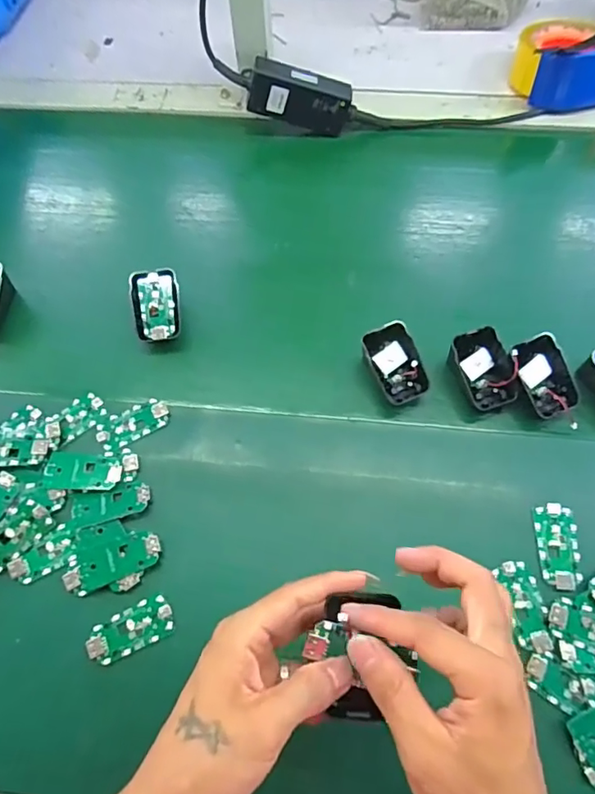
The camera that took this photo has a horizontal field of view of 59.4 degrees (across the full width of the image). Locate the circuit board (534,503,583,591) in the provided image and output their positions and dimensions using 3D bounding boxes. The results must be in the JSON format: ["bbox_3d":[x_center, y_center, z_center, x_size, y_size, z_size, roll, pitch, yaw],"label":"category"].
[{"bbox_3d":[0.205,0.117,0.410,0.032,0.005,0.063,3,64,3],"label":"circuit board"}]

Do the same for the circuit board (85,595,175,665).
[{"bbox_3d":[-0.127,0.178,0.396,0.064,0.005,0.030,-25,66,-10],"label":"circuit board"}]

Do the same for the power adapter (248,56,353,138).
[{"bbox_3d":[0.003,-0.342,0.599,0.115,0.052,0.029,11,62,-14],"label":"power adapter"}]

